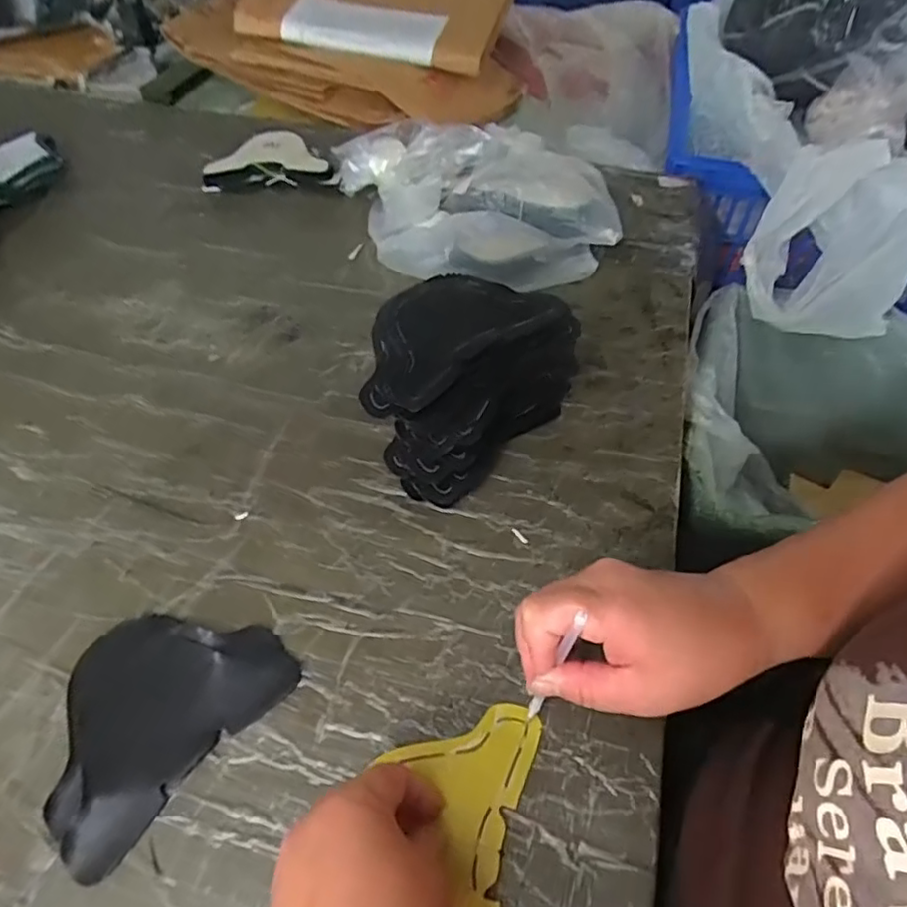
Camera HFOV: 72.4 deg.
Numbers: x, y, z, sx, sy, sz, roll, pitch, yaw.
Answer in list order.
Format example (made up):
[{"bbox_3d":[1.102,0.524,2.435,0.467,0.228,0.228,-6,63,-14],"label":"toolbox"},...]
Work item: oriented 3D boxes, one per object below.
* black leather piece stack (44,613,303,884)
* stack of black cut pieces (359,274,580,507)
[{"bbox_3d":[-0.179,0.146,0.366,0.110,0.007,0.142,35,60,23],"label":"black leather piece stack"},{"bbox_3d":[0.003,-0.061,0.466,0.122,0.094,0.169,38,62,25],"label":"stack of black cut pieces"}]

